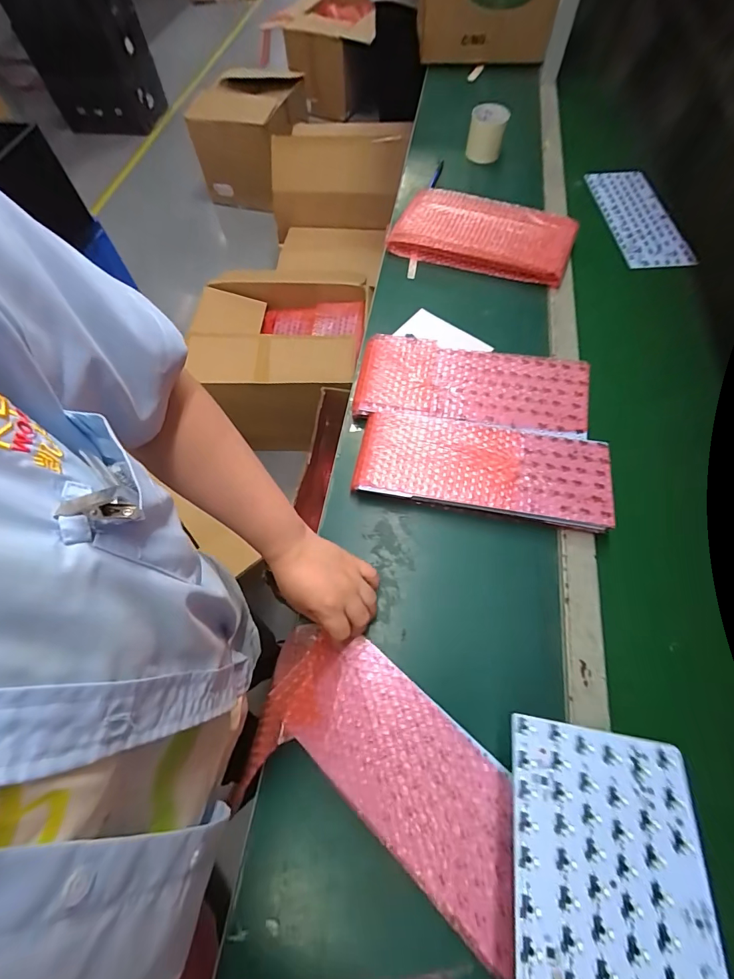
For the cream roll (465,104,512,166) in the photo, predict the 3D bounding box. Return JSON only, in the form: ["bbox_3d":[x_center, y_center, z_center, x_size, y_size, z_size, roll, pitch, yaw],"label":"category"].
[{"bbox_3d":[0.263,-0.791,0.880,0.079,0.080,0.073,8,64,5],"label":"cream roll"}]

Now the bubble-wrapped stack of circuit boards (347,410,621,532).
[{"bbox_3d":[0.148,-0.031,0.519,0.315,0.028,0.122,10,64,6],"label":"bubble-wrapped stack of circuit boards"}]

